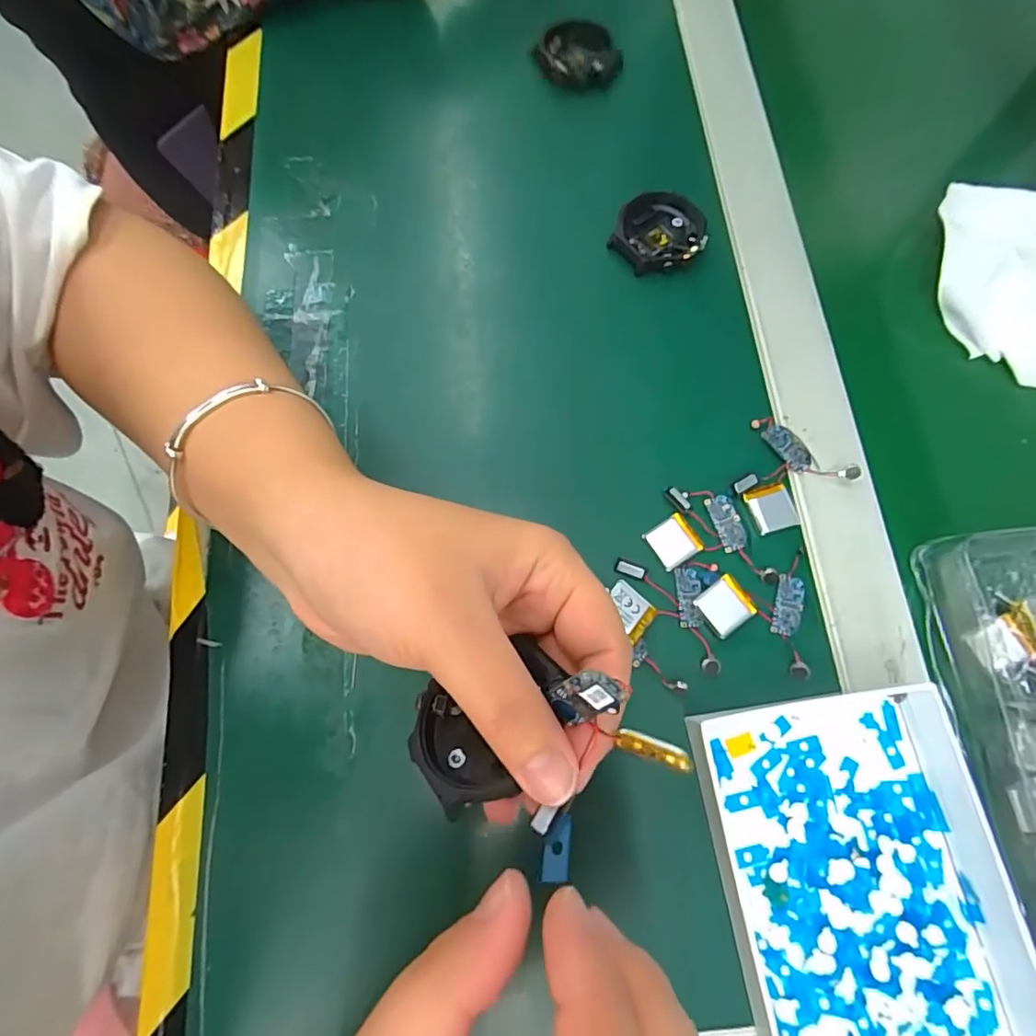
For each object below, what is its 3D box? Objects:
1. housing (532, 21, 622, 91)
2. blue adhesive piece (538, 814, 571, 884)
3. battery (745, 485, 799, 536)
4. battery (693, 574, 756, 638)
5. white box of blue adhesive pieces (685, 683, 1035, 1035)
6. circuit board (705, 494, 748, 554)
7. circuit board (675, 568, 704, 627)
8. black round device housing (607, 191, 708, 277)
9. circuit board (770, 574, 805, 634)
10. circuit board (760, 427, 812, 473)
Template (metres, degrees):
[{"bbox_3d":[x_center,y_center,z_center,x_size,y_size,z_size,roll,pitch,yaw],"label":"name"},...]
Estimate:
[{"bbox_3d":[0.039,-0.300,0.347,0.048,0.012,0.048,0,73,0],"label":"housing"},{"bbox_3d":[0.010,0.084,0.137,0.007,0.004,0.015,-1,62,13],"label":"blue adhesive piece"},{"bbox_3d":[0.125,-0.005,0.263,0.021,0.004,0.022,-17,74,-5],"label":"battery"},{"bbox_3d":[0.096,0.042,0.248,0.022,0.006,0.022,-35,77,-10],"label":"battery"},{"bbox_3d":[0.141,0.163,0.198,0.107,0.025,0.178,-8,73,-3],"label":"white box of blue adhesive pieces"},{"bbox_3d":[0.103,0.002,0.262,0.012,0.004,0.028,-16,74,-5],"label":"circuit board"},{"bbox_3d":[0.081,0.037,0.251,0.012,0.004,0.027,-1,73,-1],"label":"circuit board"},{"bbox_3d":[0.080,-0.164,0.308,0.052,0.011,0.049,0,73,0],"label":"black round device housing"},{"bbox_3d":[0.127,0.041,0.250,0.013,0.004,0.028,15,74,4],"label":"circuit board"},{"bbox_3d":[0.138,-0.036,0.270,0.013,0.004,0.027,-36,77,-10],"label":"circuit board"}]

